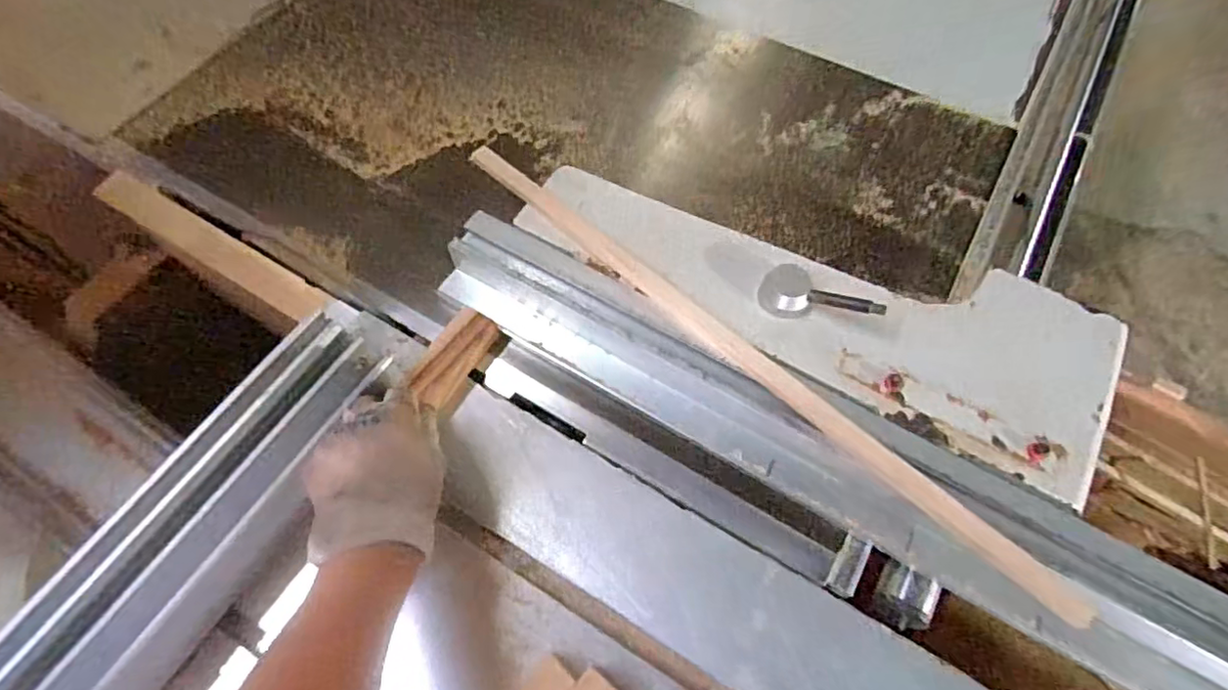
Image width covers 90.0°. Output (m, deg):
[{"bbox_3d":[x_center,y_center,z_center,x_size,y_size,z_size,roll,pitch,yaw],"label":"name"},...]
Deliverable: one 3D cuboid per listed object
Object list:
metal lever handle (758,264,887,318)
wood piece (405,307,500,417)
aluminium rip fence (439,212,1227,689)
[{"bbox_3d":[0.189,-0.046,0.561,0.110,0.026,0.049,14,62,31],"label":"metal lever handle"},{"bbox_3d":[-0.153,0.016,0.578,0.037,0.035,0.103,26,64,13],"label":"wood piece"},{"bbox_3d":[0.335,0.170,0.491,1.158,0.068,0.102,28,67,14],"label":"aluminium rip fence"}]

